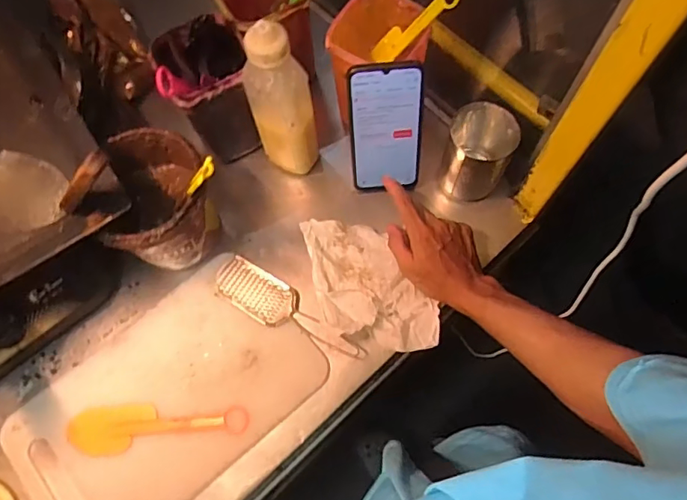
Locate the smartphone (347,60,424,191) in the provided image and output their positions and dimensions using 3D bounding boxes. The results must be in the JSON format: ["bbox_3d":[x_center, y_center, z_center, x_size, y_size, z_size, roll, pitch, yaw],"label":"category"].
[{"bbox_3d":[0.048,-0.132,0.600,0.079,0.167,0.009,-6,48,0],"label":"smartphone"}]

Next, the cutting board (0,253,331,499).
[{"bbox_3d":[-0.194,0.167,0.591,0.316,0.008,0.201,-41,74,-10],"label":"cutting board"}]

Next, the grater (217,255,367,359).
[{"bbox_3d":[-0.062,0.073,0.617,0.189,0.012,0.051,32,76,13],"label":"grater"}]

